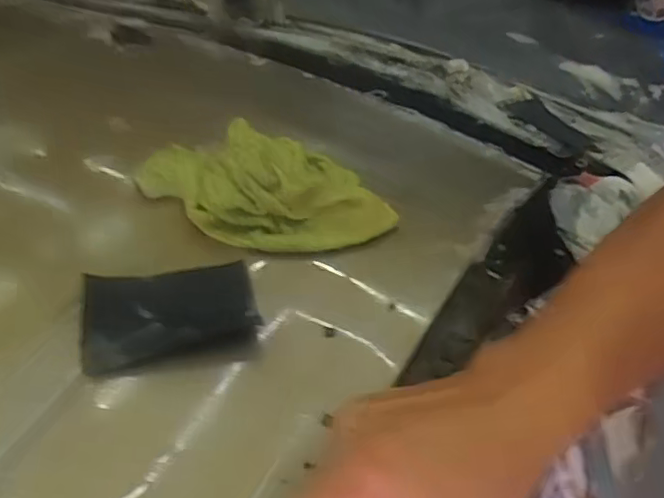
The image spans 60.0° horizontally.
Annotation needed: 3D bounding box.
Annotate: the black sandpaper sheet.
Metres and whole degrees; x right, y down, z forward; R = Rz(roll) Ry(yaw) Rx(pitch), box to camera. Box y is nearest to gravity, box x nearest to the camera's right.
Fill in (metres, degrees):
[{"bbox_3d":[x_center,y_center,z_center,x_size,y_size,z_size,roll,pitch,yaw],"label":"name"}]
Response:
[{"bbox_3d":[-0.107,0.042,0.384,0.109,0.011,0.069,-8,49,-18],"label":"black sandpaper sheet"}]

